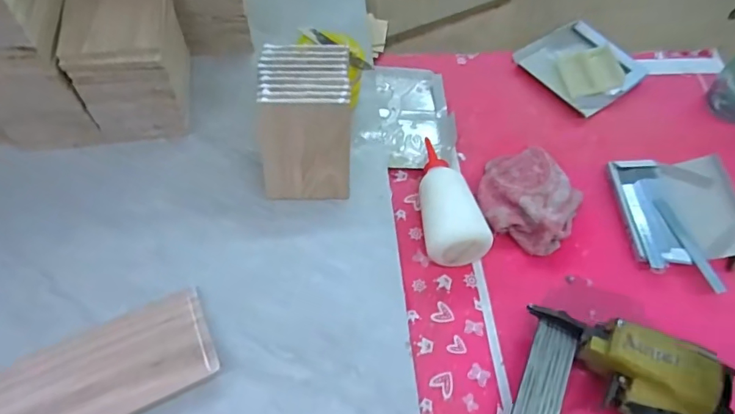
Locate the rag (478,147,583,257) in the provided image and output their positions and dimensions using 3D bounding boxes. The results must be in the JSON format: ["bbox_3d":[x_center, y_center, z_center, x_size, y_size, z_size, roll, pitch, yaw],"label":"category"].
[{"bbox_3d":[0.179,-0.010,0.517,0.106,0.034,0.107,26,61,10],"label":"rag"}]

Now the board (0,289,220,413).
[{"bbox_3d":[-0.293,0.169,0.373,0.331,0.015,0.088,-22,64,-16],"label":"board"}]

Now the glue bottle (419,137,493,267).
[{"bbox_3d":[0.086,-0.012,0.506,0.063,0.049,0.159,-1,60,-5],"label":"glue bottle"}]

